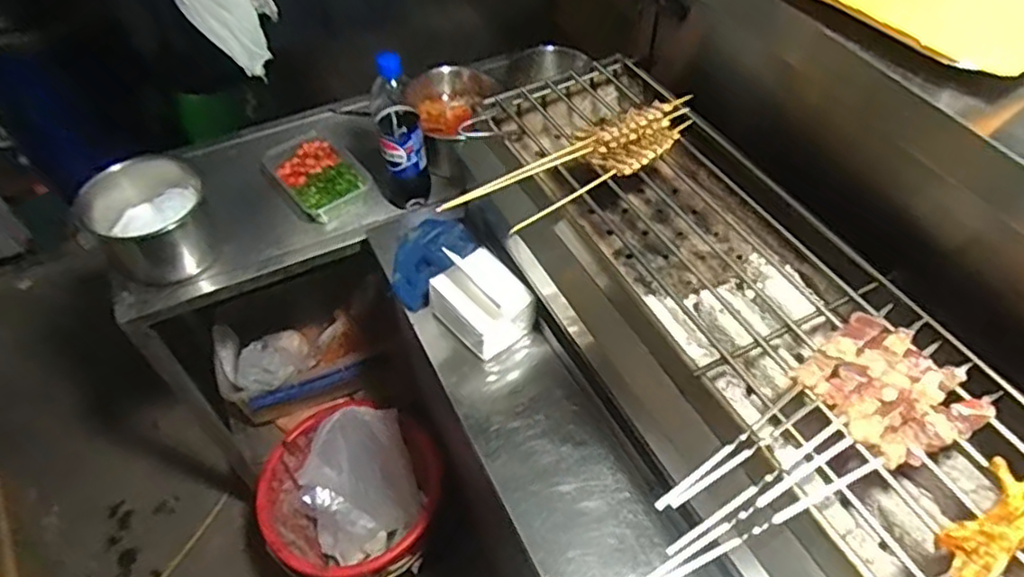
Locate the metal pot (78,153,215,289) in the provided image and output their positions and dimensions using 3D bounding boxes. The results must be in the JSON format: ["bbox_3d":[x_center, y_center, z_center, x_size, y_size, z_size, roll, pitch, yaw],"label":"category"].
[{"bbox_3d":[-0.499,-0.085,0.944,0.138,0.127,0.169,-27,55,-17],"label":"metal pot"}]

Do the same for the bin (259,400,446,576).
[{"bbox_3d":[-0.291,0.422,1.290,0.286,0.264,0.308,-2,51,2],"label":"bin"}]

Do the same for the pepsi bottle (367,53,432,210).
[{"bbox_3d":[-0.159,-0.203,0.939,0.074,0.250,0.085,-13,52,-6],"label":"pepsi bottle"}]

